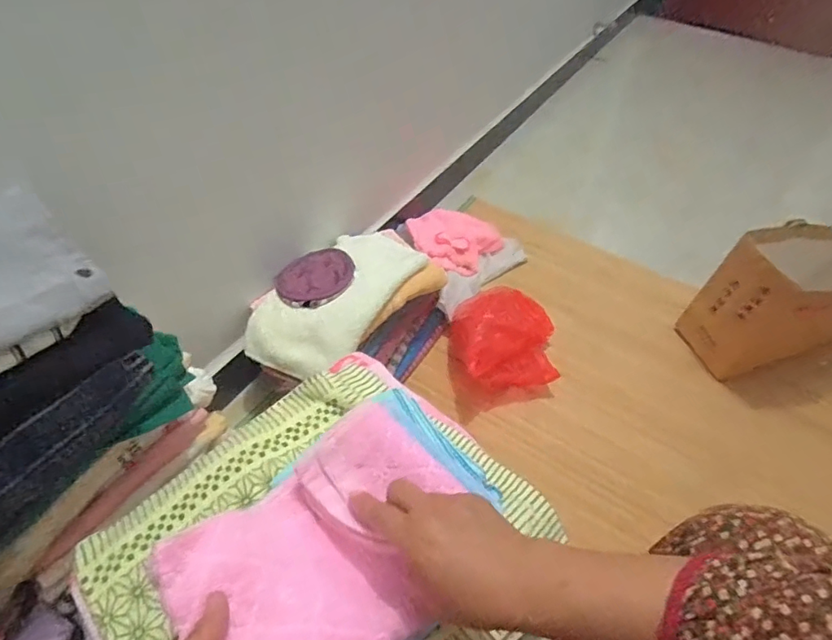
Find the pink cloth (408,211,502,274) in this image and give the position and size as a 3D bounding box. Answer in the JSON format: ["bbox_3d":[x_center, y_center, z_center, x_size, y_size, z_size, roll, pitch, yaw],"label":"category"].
[{"bbox_3d":[0.101,-0.174,1.177,0.215,0.068,0.185,-10,52,-12],"label":"pink cloth"}]

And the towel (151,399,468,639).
[{"bbox_3d":[-0.055,0.165,0.372,0.151,0.098,0.212,37,59,26],"label":"towel"}]

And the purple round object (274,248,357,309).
[{"bbox_3d":[-0.177,-0.074,0.884,0.133,0.033,0.139,0,50,0],"label":"purple round object"}]

